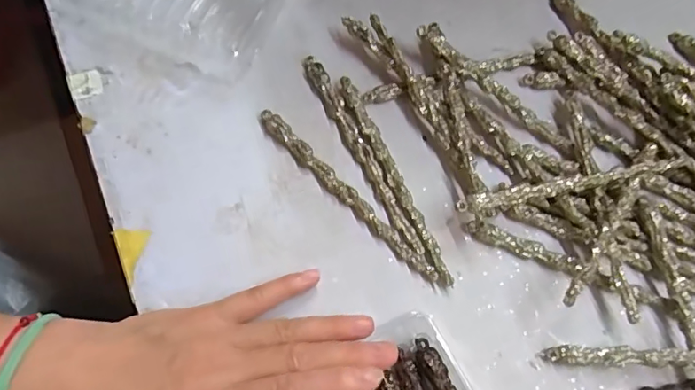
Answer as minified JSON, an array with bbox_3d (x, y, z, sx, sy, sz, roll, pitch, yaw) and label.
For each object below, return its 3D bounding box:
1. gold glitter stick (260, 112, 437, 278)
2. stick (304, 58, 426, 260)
[{"bbox_3d":[-0.001,-0.001,0.327,0.151,0.008,0.013,44,76,12],"label":"gold glitter stick"},{"bbox_3d":[0.009,-0.028,0.335,0.012,0.009,0.153,-26,74,-10],"label":"stick"}]

